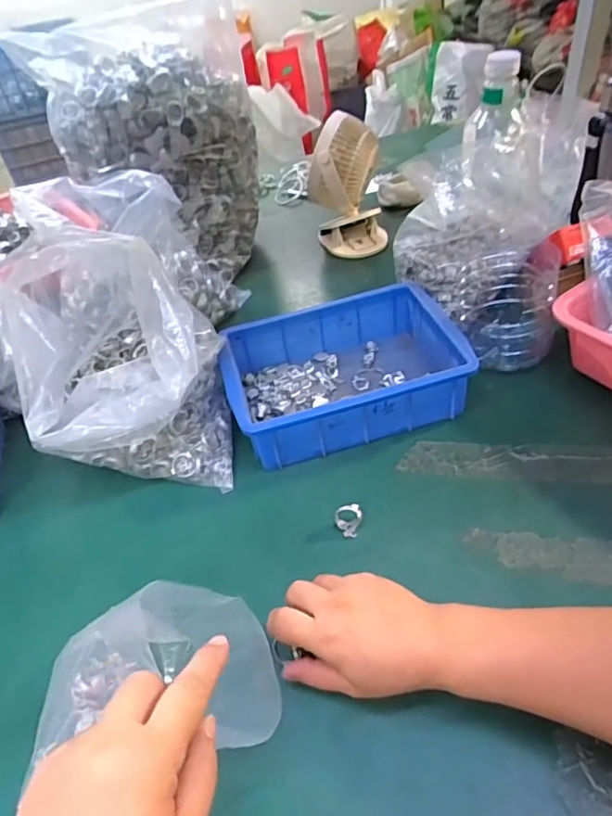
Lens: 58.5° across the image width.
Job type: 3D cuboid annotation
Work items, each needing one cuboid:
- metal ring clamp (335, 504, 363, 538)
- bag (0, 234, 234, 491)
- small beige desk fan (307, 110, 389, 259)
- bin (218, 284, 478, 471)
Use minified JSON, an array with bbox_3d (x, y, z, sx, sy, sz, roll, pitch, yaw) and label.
[{"bbox_3d":[0.039,0.100,0.493,0.024,0.024,0.022,-6,42,1],"label":"metal ring clamp"},{"bbox_3d":[-0.190,-0.055,0.558,0.194,0.210,0.228,-14,43,-7],"label":"bag"},{"bbox_3d":[0.066,-0.335,0.833,0.112,0.176,0.091,3,44,13],"label":"small beige desk fan"},{"bbox_3d":[0.038,-0.040,0.608,0.247,0.081,0.177,-12,42,-5],"label":"bin"}]

